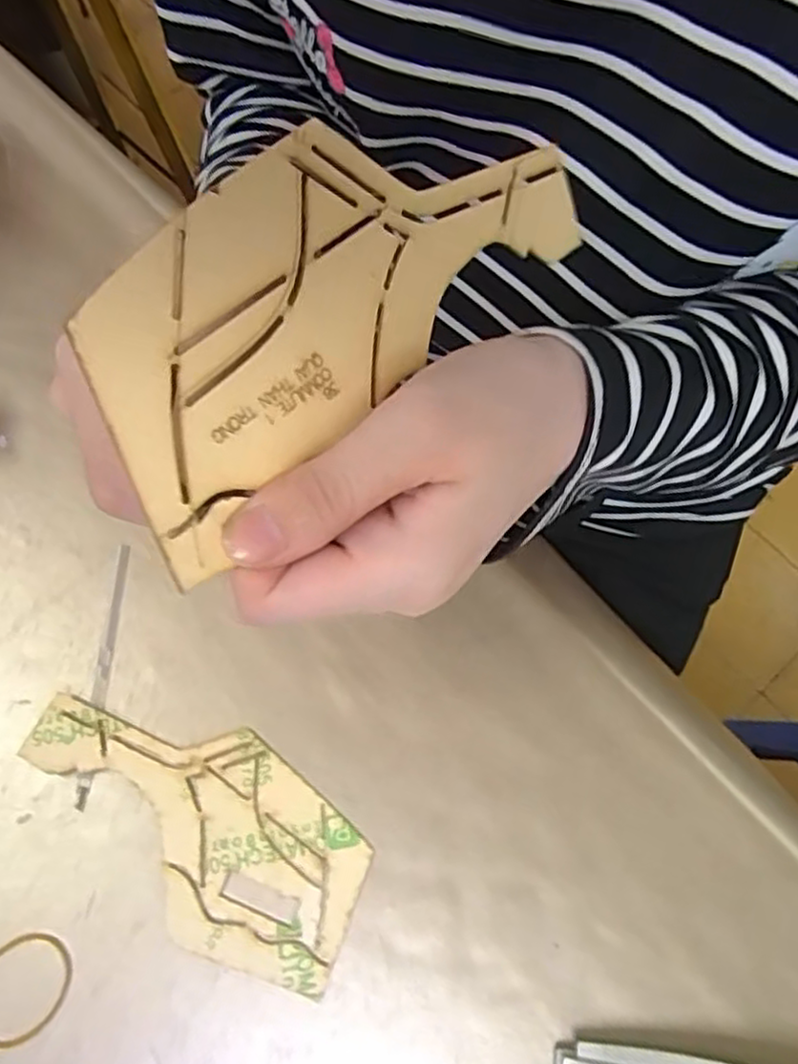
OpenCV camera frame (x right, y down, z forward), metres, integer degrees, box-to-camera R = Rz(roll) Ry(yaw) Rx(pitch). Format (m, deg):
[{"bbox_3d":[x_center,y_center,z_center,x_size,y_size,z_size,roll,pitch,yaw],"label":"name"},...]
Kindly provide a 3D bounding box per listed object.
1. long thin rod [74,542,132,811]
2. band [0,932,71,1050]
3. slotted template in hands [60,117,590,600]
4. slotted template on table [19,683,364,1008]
[{"bbox_3d":[-0.145,0.067,0.347,0.008,0.004,0.126,1,69,0],"label":"long thin rod"},{"bbox_3d":[-0.161,0.193,0.301,0.046,0.004,0.038,-38,74,-14],"label":"band"},{"bbox_3d":[-0.011,-0.069,0.186,0.166,0.065,0.004,-46,32,-23],"label":"slotted template in hands"},{"bbox_3d":[-0.090,0.128,0.323,0.168,0.008,0.078,39,74,13],"label":"slotted template on table"}]

